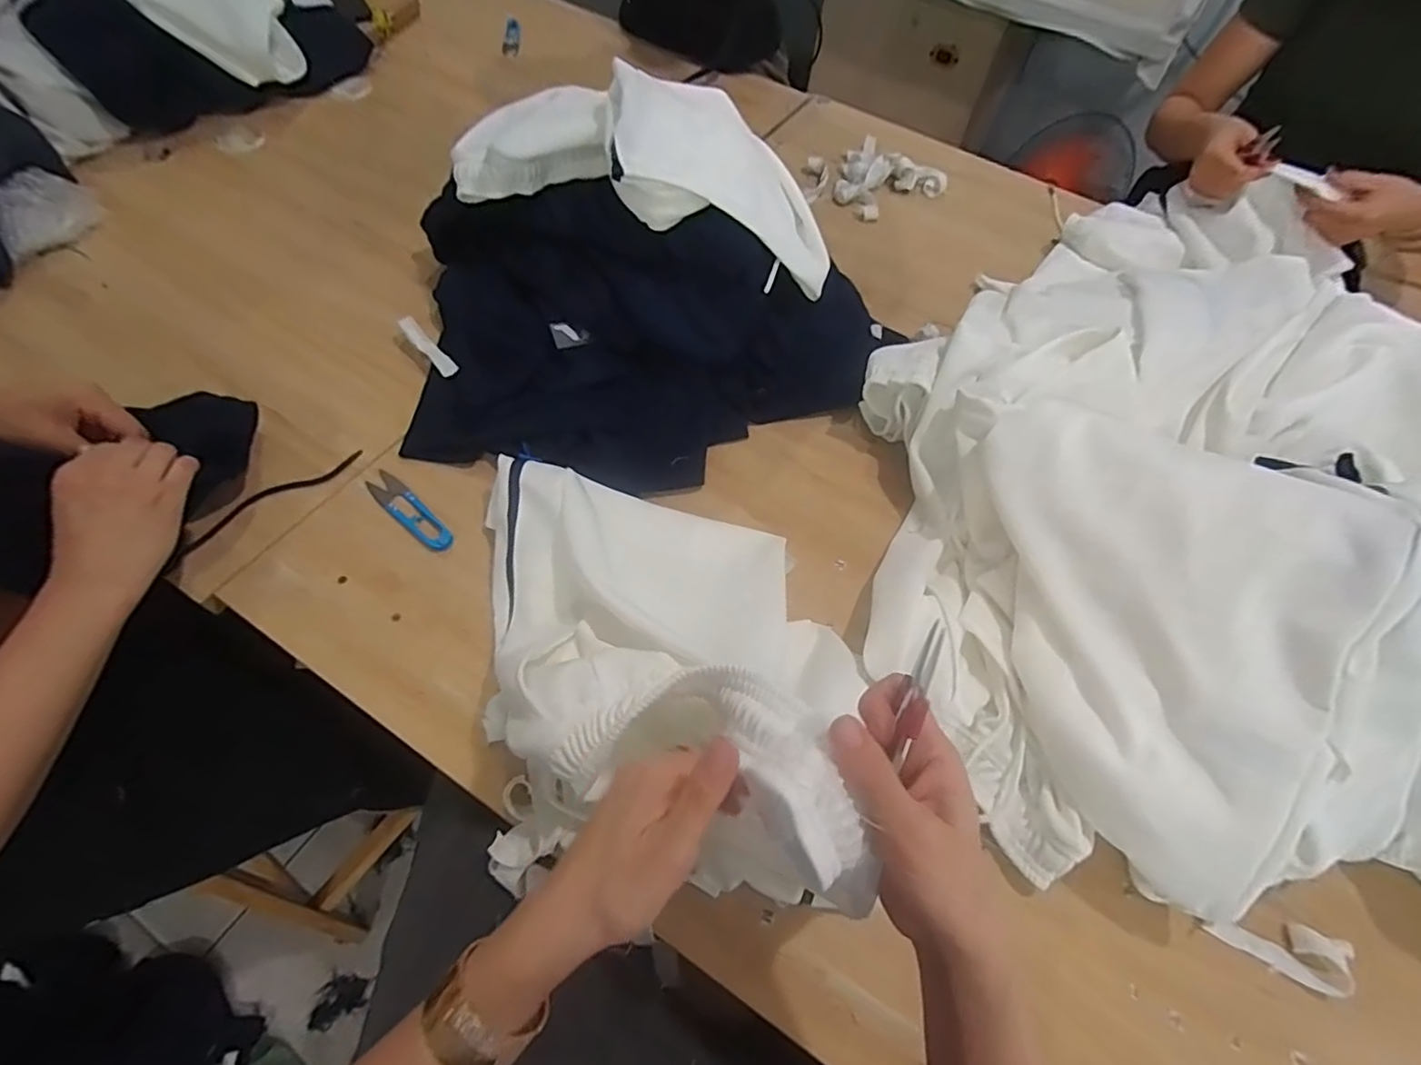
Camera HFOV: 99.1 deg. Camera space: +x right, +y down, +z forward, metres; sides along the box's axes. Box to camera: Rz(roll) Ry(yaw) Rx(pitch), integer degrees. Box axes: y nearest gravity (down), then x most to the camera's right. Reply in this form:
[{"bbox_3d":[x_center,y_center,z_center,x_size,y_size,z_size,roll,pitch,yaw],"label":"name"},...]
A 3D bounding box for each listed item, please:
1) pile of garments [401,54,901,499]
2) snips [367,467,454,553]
[{"bbox_3d":[-0.083,-0.231,0.613,0.513,0.254,0.346,10,59,5],"label":"pile of garments"},{"bbox_3d":[-0.296,-0.023,0.593,0.123,0.004,0.029,38,64,17],"label":"snips"}]

